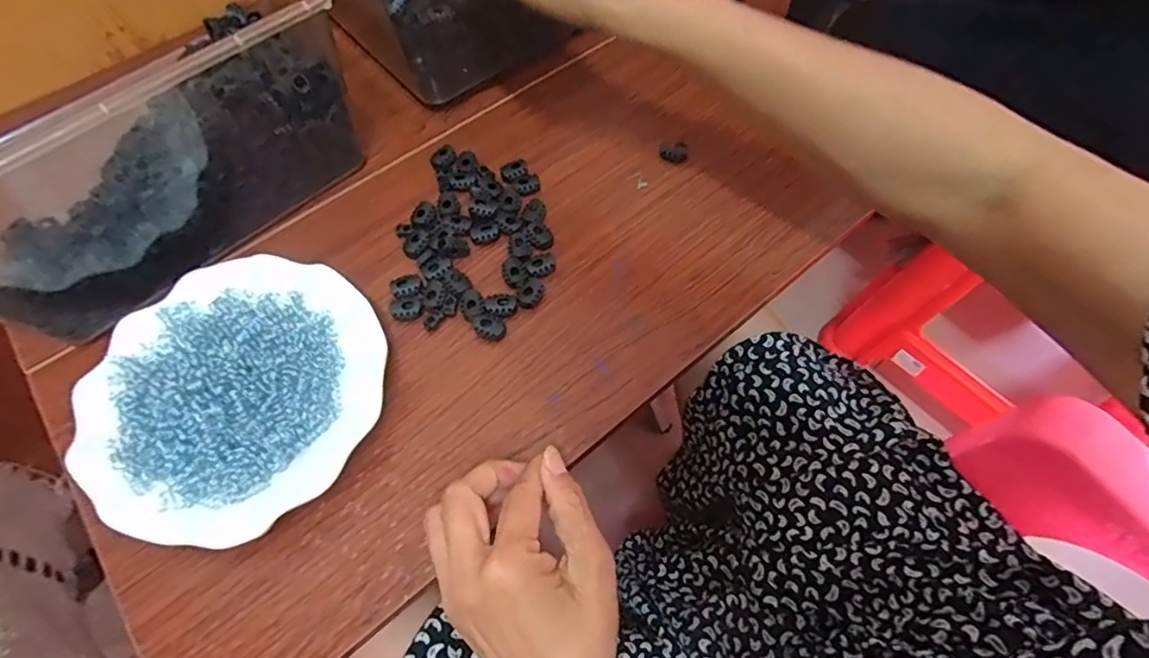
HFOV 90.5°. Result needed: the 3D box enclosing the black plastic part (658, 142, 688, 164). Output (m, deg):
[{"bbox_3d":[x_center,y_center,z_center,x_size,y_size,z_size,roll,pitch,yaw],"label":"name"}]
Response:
[{"bbox_3d":[0.081,-0.144,0.468,0.023,0.008,0.017,4,62,0],"label":"black plastic part"}]

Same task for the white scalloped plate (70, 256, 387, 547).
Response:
[{"bbox_3d":[-0.216,0.035,0.361,0.172,0.032,0.176,1,62,-1],"label":"white scalloped plate"}]

